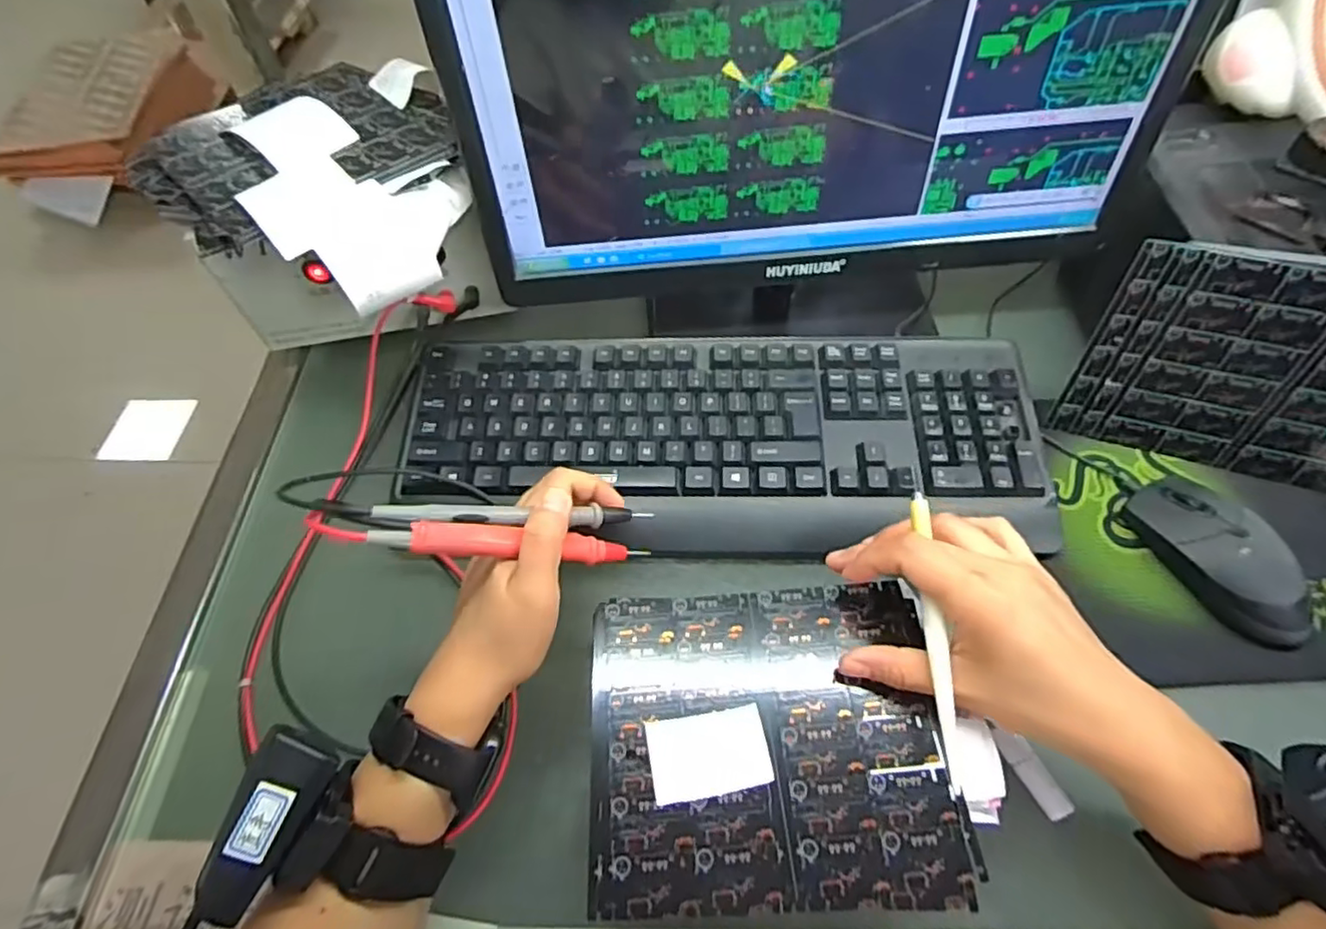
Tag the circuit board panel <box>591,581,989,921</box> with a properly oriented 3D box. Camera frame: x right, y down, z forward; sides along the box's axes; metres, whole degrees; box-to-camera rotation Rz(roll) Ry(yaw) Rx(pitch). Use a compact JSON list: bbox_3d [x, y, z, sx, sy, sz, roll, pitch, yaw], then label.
[{"bbox_3d":[0.052,0.132,0.322,0.169,0.004,0.145,-2,56,0],"label":"circuit board panel"}]

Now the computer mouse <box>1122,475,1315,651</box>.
[{"bbox_3d":[0.350,0.057,0.409,0.055,0.037,0.117,-17,59,-8],"label":"computer mouse"}]

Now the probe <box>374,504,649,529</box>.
[{"bbox_3d":[-0.070,0.026,0.333,0.140,0.008,0.012,3,54,-28],"label":"probe"}]

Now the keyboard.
[{"bbox_3d":[0.039,-0.017,0.459,0.429,0.040,0.156,-1,58,2],"label":"keyboard"}]

